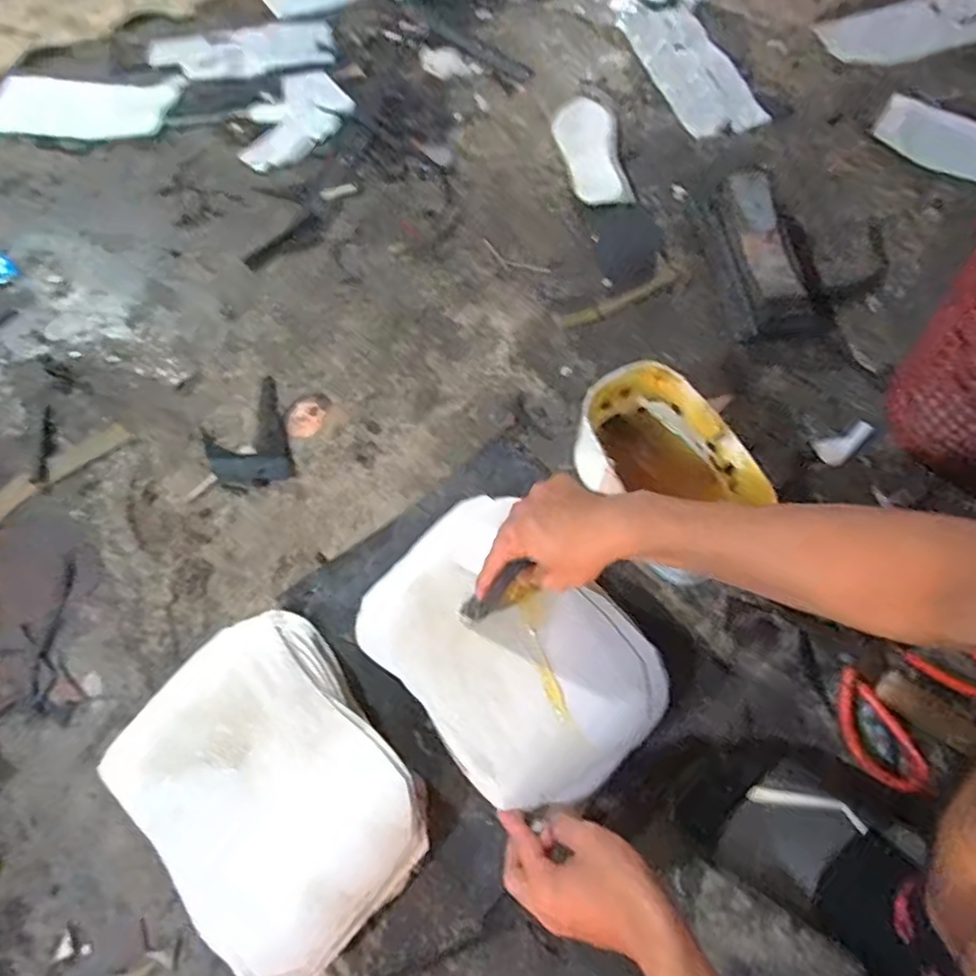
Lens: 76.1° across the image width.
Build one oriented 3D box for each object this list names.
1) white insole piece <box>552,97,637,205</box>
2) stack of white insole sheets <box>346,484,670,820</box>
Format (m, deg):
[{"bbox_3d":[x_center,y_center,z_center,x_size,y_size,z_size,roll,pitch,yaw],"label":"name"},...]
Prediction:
[{"bbox_3d":[0.148,-0.492,0.901,0.086,0.013,0.215,-6,65,-2],"label":"white insole piece"},{"bbox_3d":[0.017,0.144,0.574,0.192,0.044,0.267,-40,74,-15],"label":"stack of white insole sheets"}]

